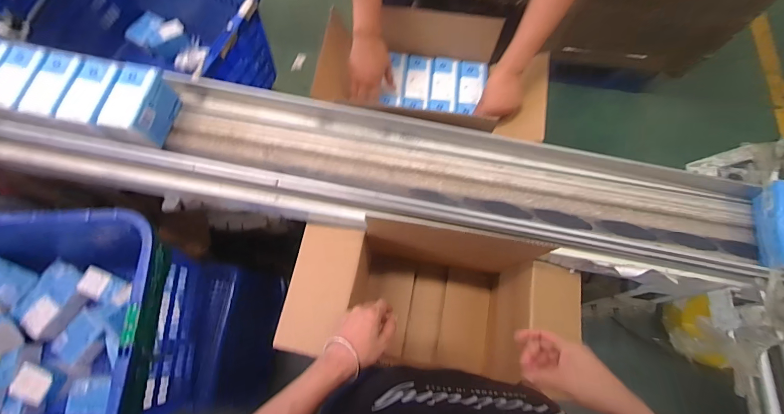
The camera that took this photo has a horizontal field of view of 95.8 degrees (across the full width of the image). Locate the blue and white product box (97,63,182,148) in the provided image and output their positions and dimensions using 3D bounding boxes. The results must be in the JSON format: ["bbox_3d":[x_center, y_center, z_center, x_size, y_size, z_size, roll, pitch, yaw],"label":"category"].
[{"bbox_3d":[-0.453,-0.174,0.645,0.082,0.084,0.137,9,70,1],"label":"blue and white product box"}]

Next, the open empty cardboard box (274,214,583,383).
[{"bbox_3d":[0.076,0.208,0.741,0.542,0.359,0.248,10,70,1],"label":"open empty cardboard box"}]

